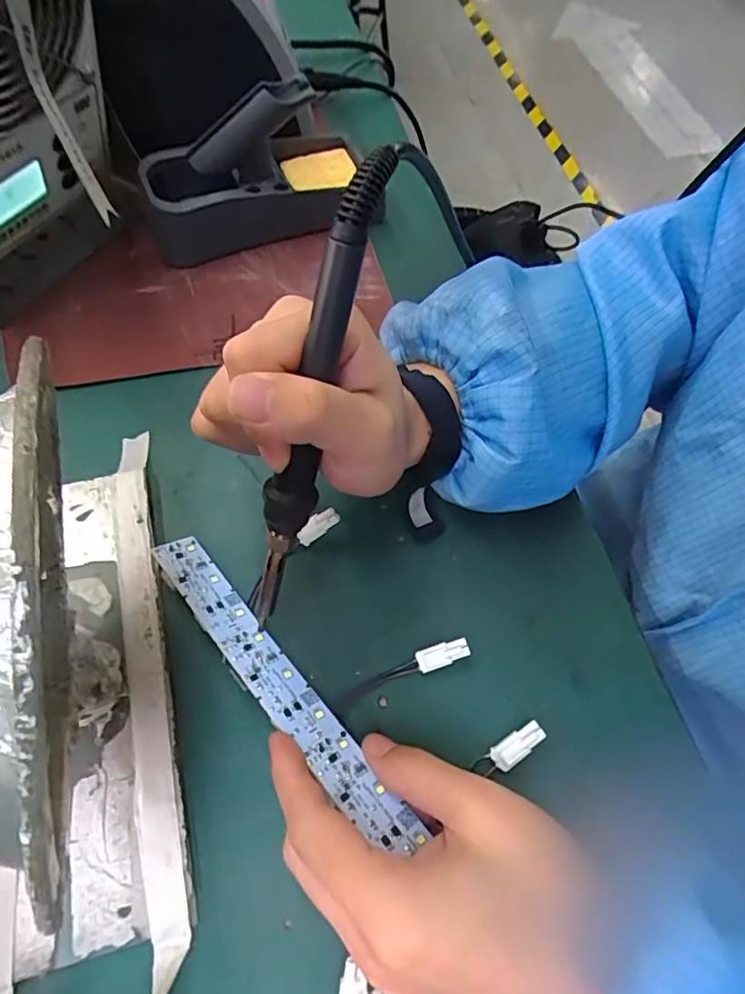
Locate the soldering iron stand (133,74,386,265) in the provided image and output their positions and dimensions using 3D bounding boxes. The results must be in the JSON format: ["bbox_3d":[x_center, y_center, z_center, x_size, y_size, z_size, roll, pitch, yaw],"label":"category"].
[{"bbox_3d":[-0.080,-0.234,0.396,0.168,0.085,0.078,-20,65,-11],"label":"soldering iron stand"}]

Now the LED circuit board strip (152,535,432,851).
[{"bbox_3d":[-0.046,0.081,0.258,0.024,0.004,0.180,-23,55,-40],"label":"LED circuit board strip"}]

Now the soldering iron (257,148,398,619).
[{"bbox_3d":[-0.025,-0.024,0.216,0.019,0.192,0.018,25,31,13],"label":"soldering iron"}]

